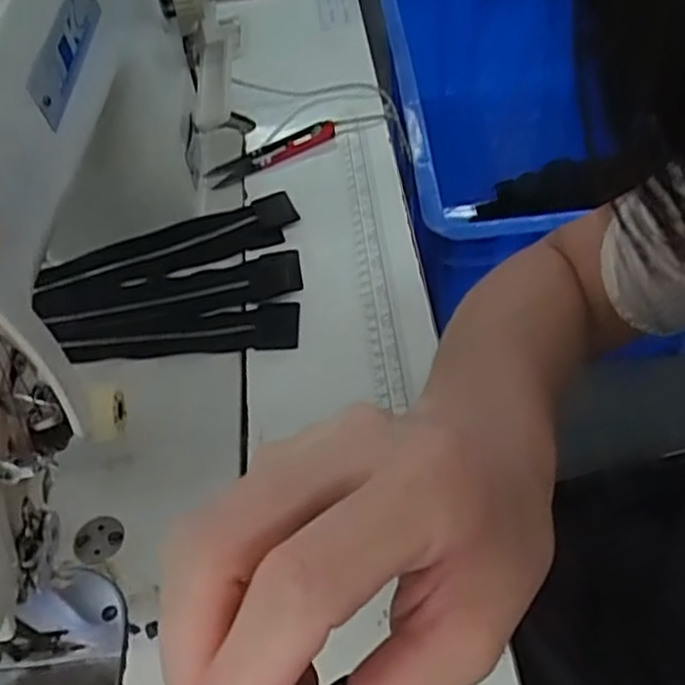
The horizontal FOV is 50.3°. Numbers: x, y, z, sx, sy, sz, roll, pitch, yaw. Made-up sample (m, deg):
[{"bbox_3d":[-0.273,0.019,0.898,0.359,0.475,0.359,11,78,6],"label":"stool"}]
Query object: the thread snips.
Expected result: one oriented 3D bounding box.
[{"bbox_3d":[-0.052,-0.141,0.543,0.103,0.008,0.025,-26,52,-15],"label":"thread snips"}]

